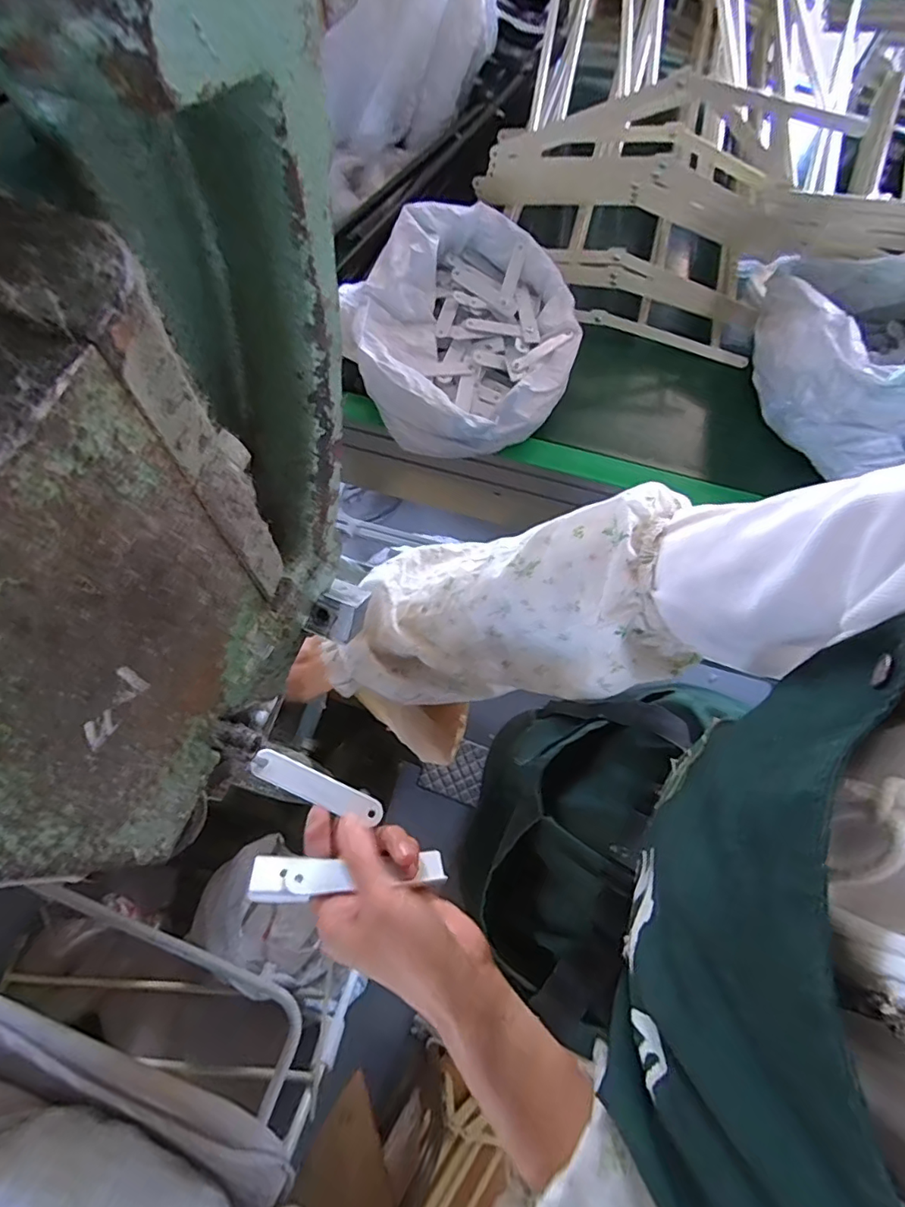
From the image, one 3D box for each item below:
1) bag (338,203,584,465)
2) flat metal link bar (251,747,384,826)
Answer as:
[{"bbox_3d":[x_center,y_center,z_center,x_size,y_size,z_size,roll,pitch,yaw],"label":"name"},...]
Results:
[{"bbox_3d":[0.008,-0.340,0.665,0.296,0.127,0.279,-4,68,-4],"label":"bag"},{"bbox_3d":[-0.085,0.118,0.343,0.087,0.004,0.018,28,59,-8],"label":"flat metal link bar"}]

